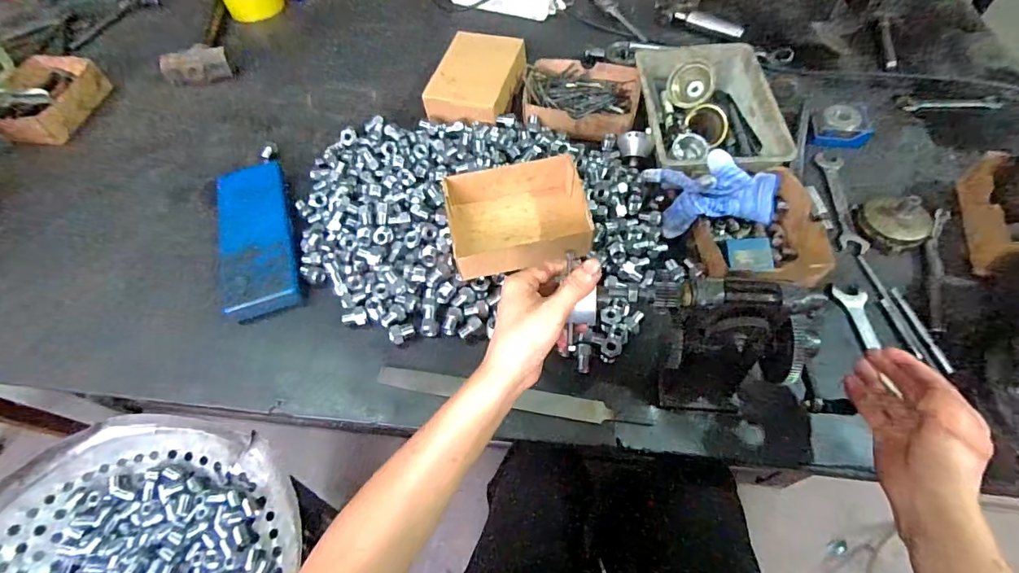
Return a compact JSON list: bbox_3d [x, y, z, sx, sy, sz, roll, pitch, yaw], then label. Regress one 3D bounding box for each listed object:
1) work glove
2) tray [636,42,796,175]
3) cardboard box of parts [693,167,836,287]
[{"bbox_3d":[0.257,-0.116,0.592,0.168,0.077,0.075,2,58,5],"label":"work glove"},{"bbox_3d":[0.282,-0.254,0.690,0.170,0.059,0.260,-1,58,3],"label":"tray"},{"bbox_3d":[0.311,-0.071,0.593,0.144,0.050,0.172,6,58,7],"label":"cardboard box of parts"}]

